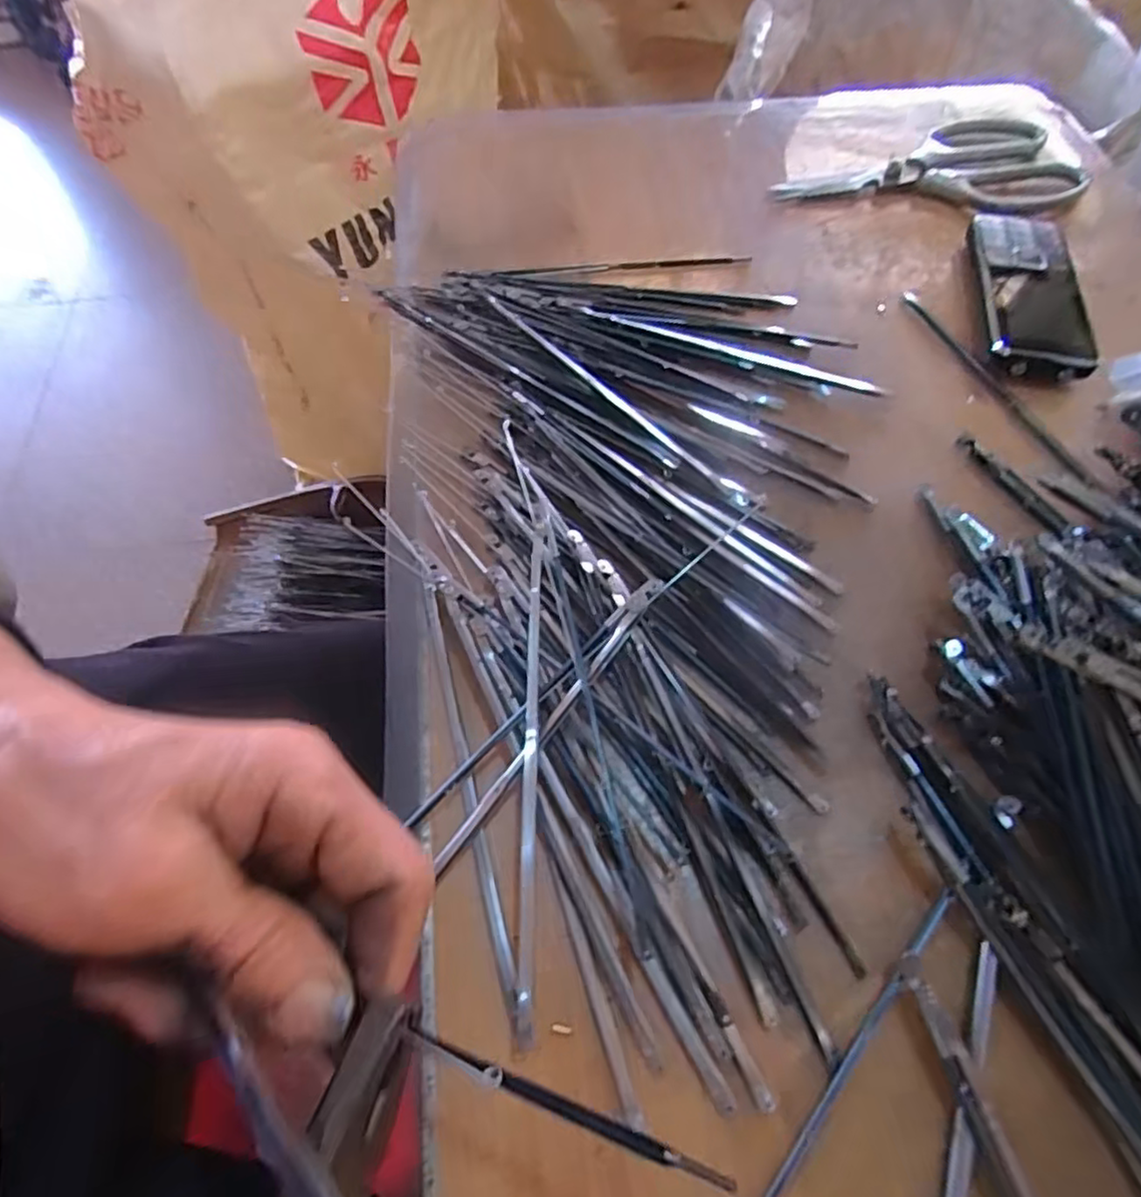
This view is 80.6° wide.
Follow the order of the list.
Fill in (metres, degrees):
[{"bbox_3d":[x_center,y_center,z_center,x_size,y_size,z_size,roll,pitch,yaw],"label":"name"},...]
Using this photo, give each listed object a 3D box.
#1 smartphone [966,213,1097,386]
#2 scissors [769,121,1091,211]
[{"bbox_3d":[0.255,-0.176,0.379,0.054,0.017,0.136,11,60,5],"label":"smartphone"},{"bbox_3d":[0.234,-0.273,0.438,0.196,0.012,0.093,-16,62,-10],"label":"scissors"}]

